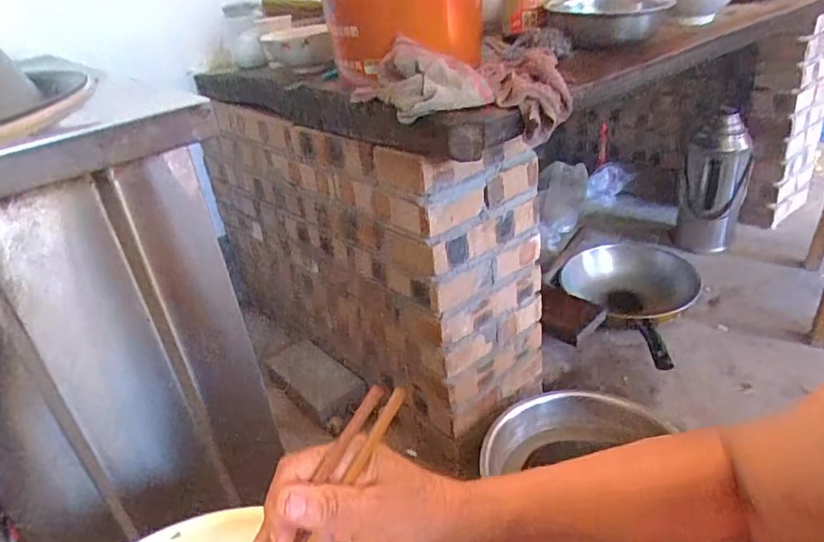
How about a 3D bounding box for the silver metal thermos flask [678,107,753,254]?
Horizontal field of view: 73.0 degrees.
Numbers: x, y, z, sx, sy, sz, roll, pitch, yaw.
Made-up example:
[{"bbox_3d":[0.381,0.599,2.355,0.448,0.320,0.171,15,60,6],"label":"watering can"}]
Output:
[{"bbox_3d":[0.826,-0.239,1.522,0.153,0.356,0.190,9,33,27],"label":"silver metal thermos flask"}]

